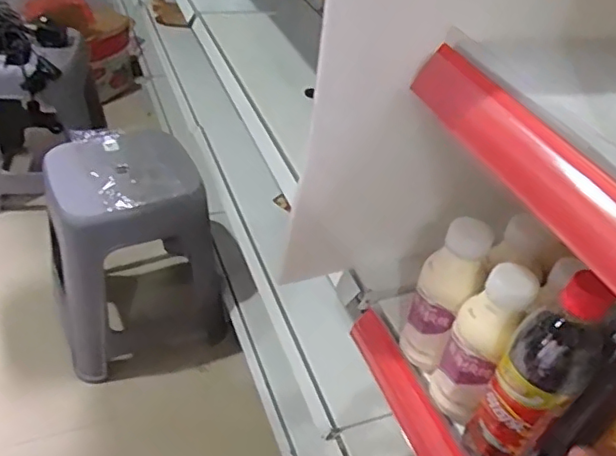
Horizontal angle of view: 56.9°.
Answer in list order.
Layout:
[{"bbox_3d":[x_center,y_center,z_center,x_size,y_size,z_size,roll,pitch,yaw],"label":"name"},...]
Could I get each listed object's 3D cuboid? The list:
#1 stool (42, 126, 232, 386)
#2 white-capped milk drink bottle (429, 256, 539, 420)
[{"bbox_3d":[-0.427,0.045,1.370,0.364,0.464,0.337,-16,46,-25],"label":"stool"},{"bbox_3d":[0.152,0.108,0.518,0.052,0.168,0.051,27,44,21],"label":"white-capped milk drink bottle"}]

